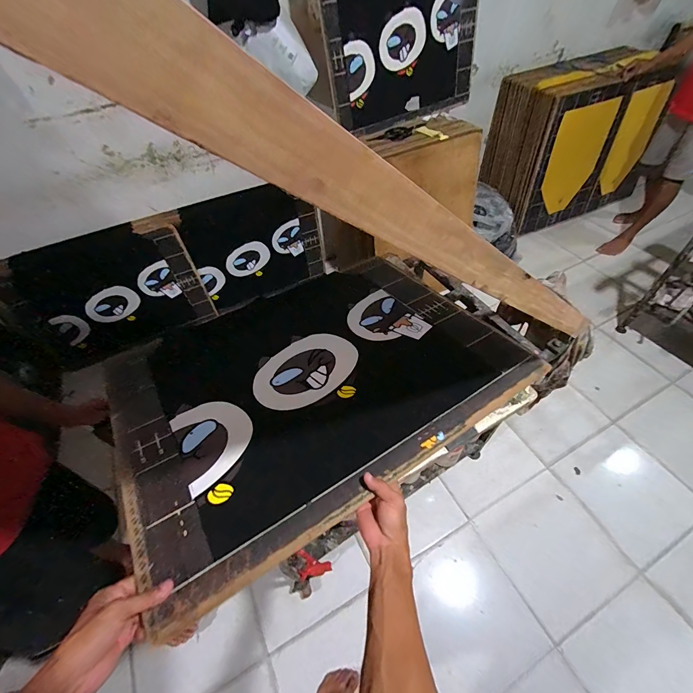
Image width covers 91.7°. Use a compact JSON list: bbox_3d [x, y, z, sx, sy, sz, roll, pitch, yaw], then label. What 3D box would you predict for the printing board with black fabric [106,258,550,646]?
[{"bbox_3d":[-0.062,0.038,0.728,0.766,0.022,0.586,-25,47,-24],"label":"printing board with black fabric"}]

